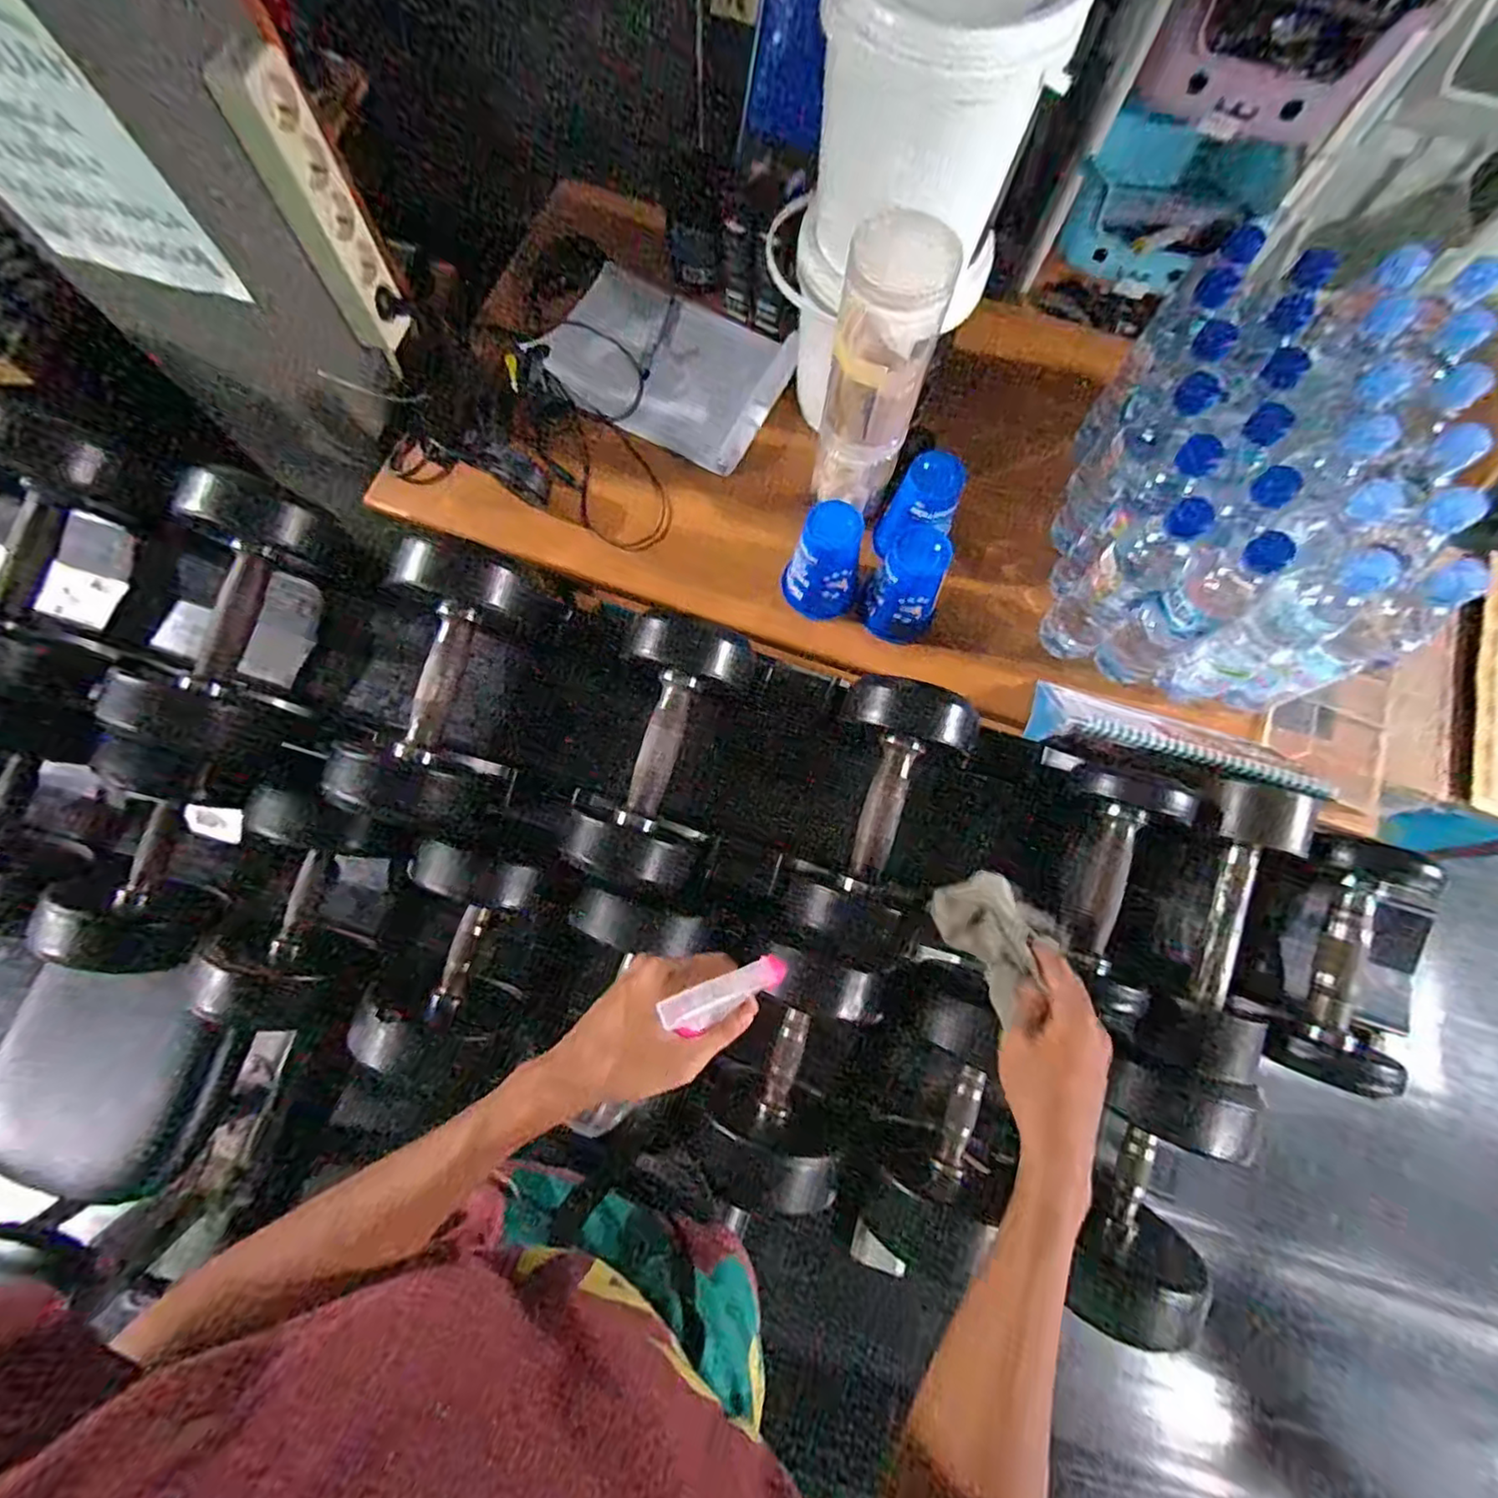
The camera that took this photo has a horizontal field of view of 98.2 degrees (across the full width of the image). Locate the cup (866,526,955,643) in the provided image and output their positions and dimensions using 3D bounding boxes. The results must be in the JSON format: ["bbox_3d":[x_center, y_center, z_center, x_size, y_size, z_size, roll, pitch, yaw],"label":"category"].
[{"bbox_3d":[0.170,-0.172,0.682,0.068,0.097,0.083,21,75,4],"label":"cup"}]

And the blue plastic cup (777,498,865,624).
[{"bbox_3d":[0.079,-0.192,0.678,0.076,0.104,0.074,0,74,-1],"label":"blue plastic cup"}]

